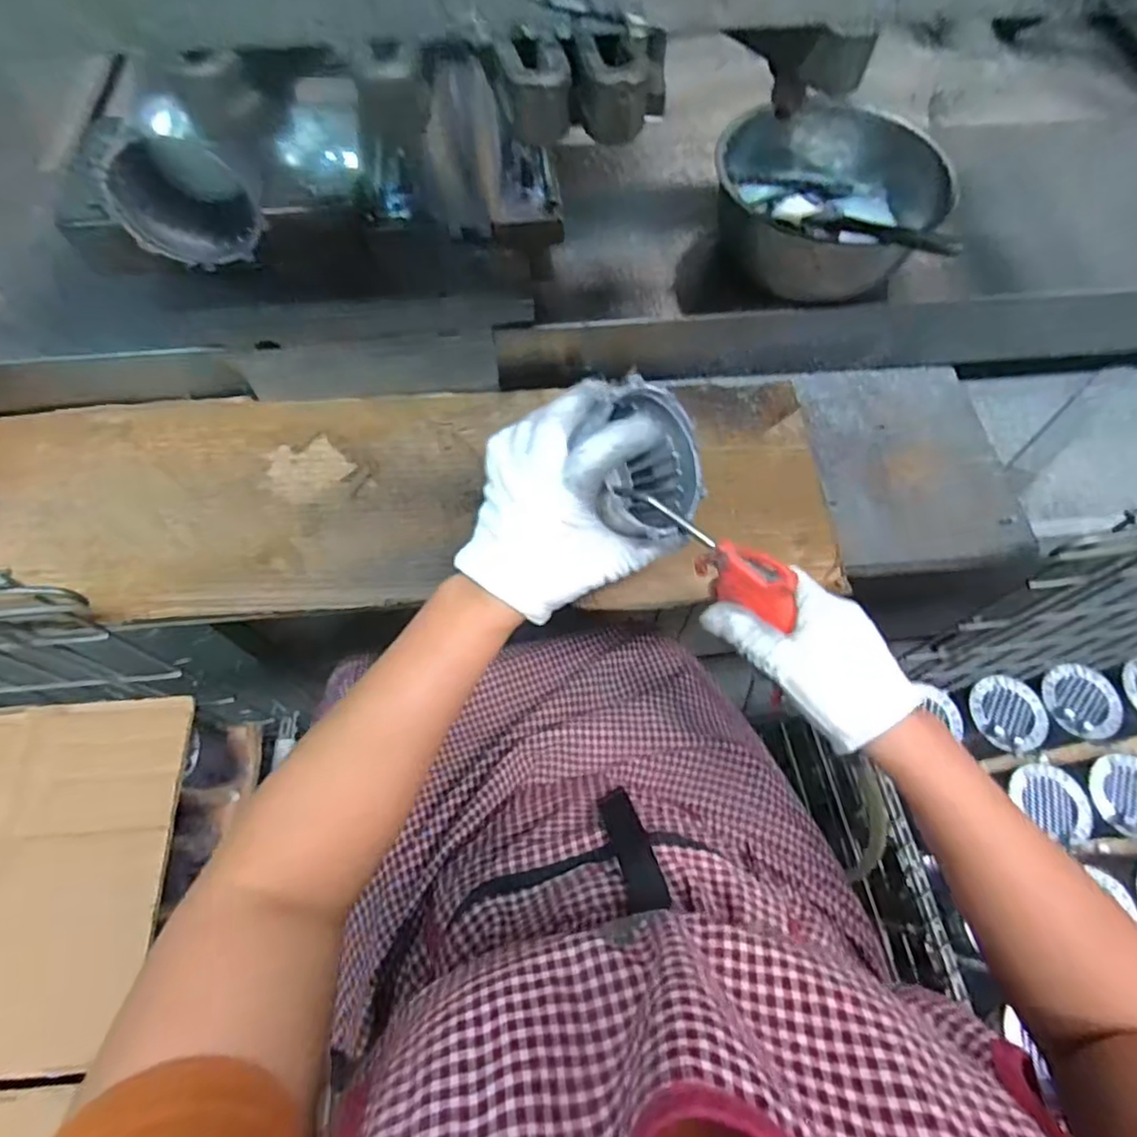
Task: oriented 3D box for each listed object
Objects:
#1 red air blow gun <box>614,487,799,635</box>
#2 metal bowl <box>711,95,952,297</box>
[{"bbox_3d":[0.088,-0.011,0.396,0.129,0.032,0.028,39,71,12],"label":"red air blow gun"},{"bbox_3d":[0.219,-0.317,0.542,0.167,0.073,0.167,0,65,-1],"label":"metal bowl"}]

